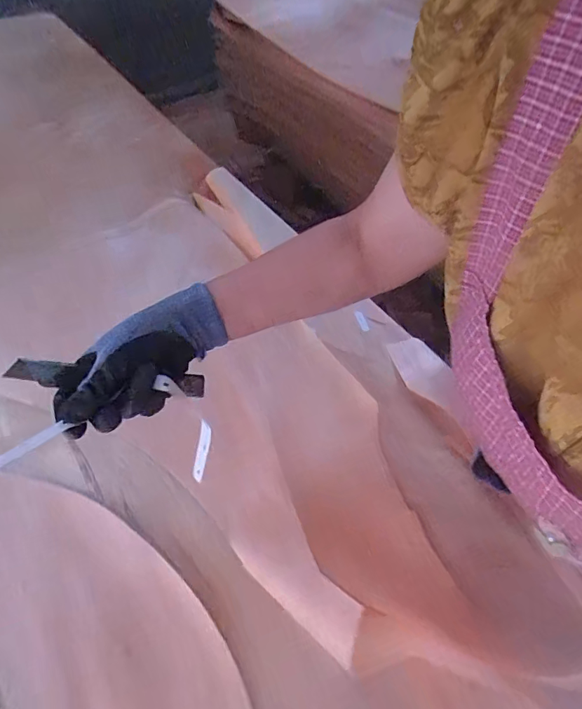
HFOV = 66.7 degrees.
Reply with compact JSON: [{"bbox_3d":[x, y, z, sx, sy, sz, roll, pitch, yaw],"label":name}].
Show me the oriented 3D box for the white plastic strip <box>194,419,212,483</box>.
[{"bbox_3d":[-0.098,0.106,0.490,0.013,0.078,0.009,17,22,8],"label":"white plastic strip"}]

